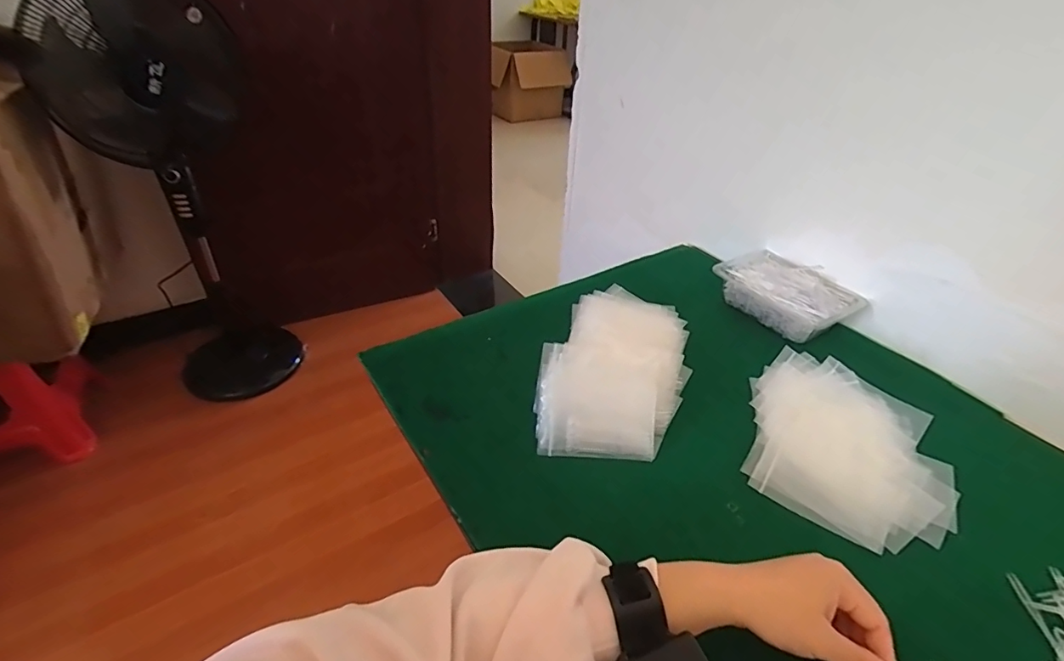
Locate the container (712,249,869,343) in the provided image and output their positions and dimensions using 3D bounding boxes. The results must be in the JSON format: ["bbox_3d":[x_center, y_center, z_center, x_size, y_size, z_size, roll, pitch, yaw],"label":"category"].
[{"bbox_3d":[0.375,-0.054,0.749,0.113,0.051,0.183,-22,44,-29],"label":"container"}]

